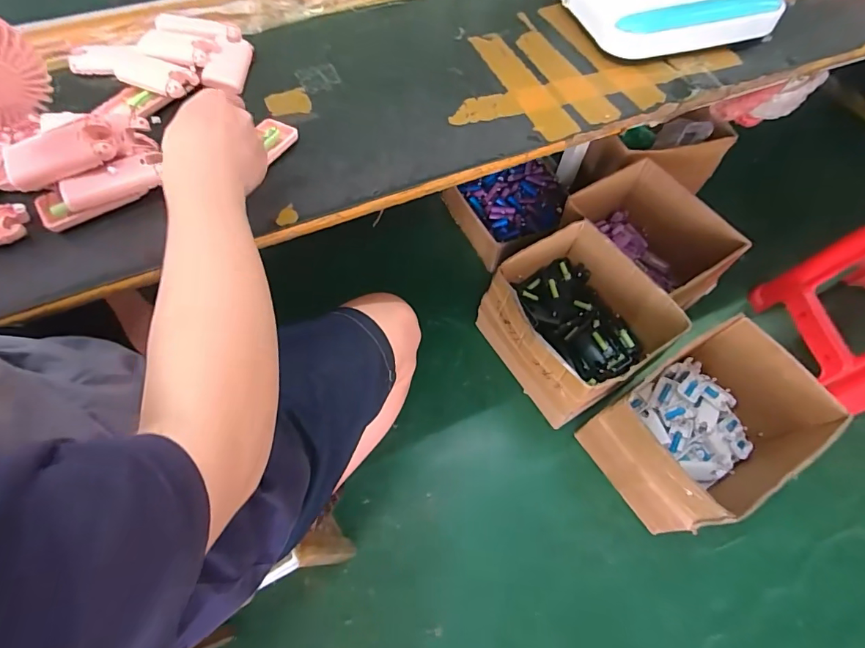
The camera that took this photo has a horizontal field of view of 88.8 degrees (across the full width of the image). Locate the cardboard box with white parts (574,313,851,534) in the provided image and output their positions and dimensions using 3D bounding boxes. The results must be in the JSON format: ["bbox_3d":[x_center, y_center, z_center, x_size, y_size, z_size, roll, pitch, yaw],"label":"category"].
[{"bbox_3d":[0.559,0.218,0.934,0.368,0.260,0.276,-28,65,-16],"label":"cardboard box with white parts"}]

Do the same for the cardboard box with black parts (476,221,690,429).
[{"bbox_3d":[0.325,0.002,1.040,0.314,0.238,0.340,-33,69,-17],"label":"cardboard box with black parts"}]

